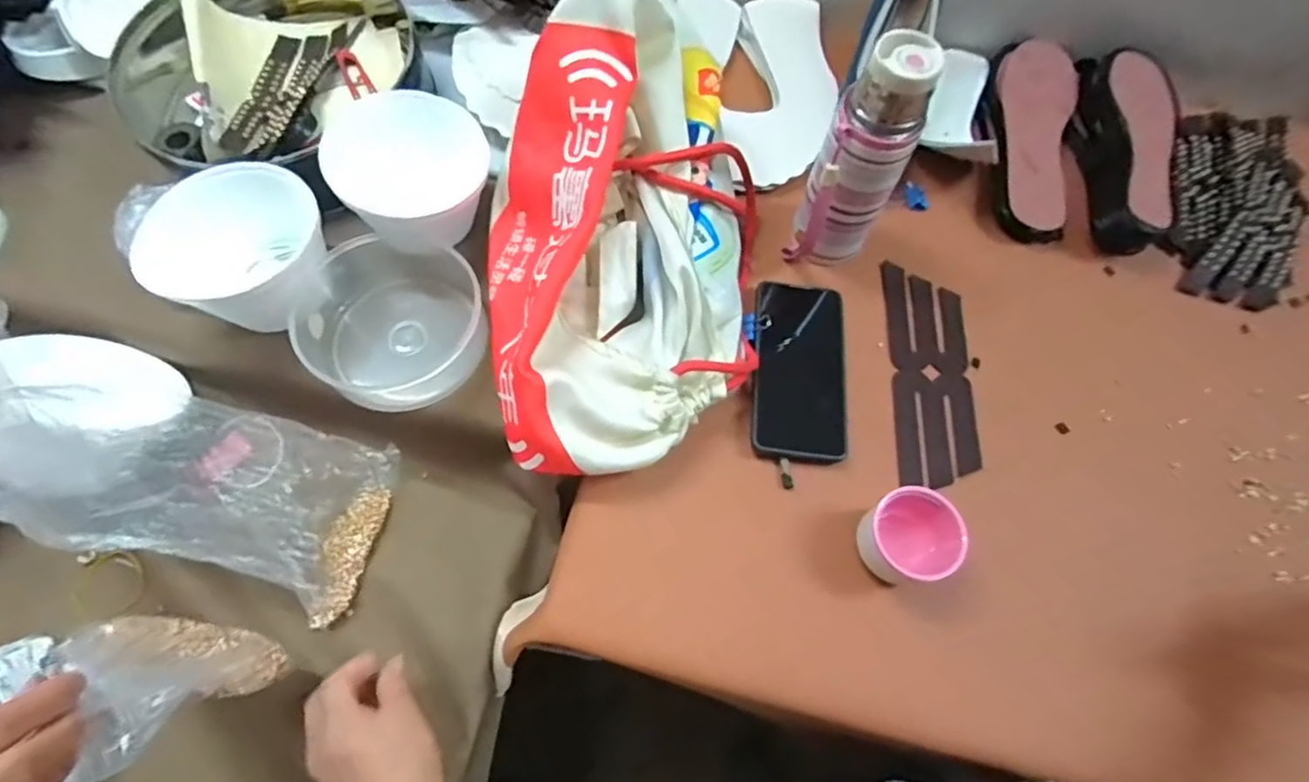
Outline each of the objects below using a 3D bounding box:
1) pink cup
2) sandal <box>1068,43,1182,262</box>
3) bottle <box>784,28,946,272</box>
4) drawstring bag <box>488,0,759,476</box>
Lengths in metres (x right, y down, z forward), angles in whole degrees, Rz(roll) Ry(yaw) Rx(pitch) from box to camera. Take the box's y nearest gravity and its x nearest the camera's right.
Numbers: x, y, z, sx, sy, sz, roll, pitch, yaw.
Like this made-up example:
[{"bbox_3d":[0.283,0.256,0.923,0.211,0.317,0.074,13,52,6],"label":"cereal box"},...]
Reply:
[{"bbox_3d":[0.186,0.108,0.465,0.058,0.065,0.062,1,67,-2],"label":"pink cup"},{"bbox_3d":[0.484,-0.250,0.654,0.090,0.059,0.239,17,68,6],"label":"sandal"},{"bbox_3d":[0.165,-0.178,0.514,0.069,0.199,0.076,27,68,9],"label":"bottle"},{"bbox_3d":[-0.022,-0.123,0.492,0.220,0.163,0.353,4,67,-1],"label":"drawstring bag"}]

